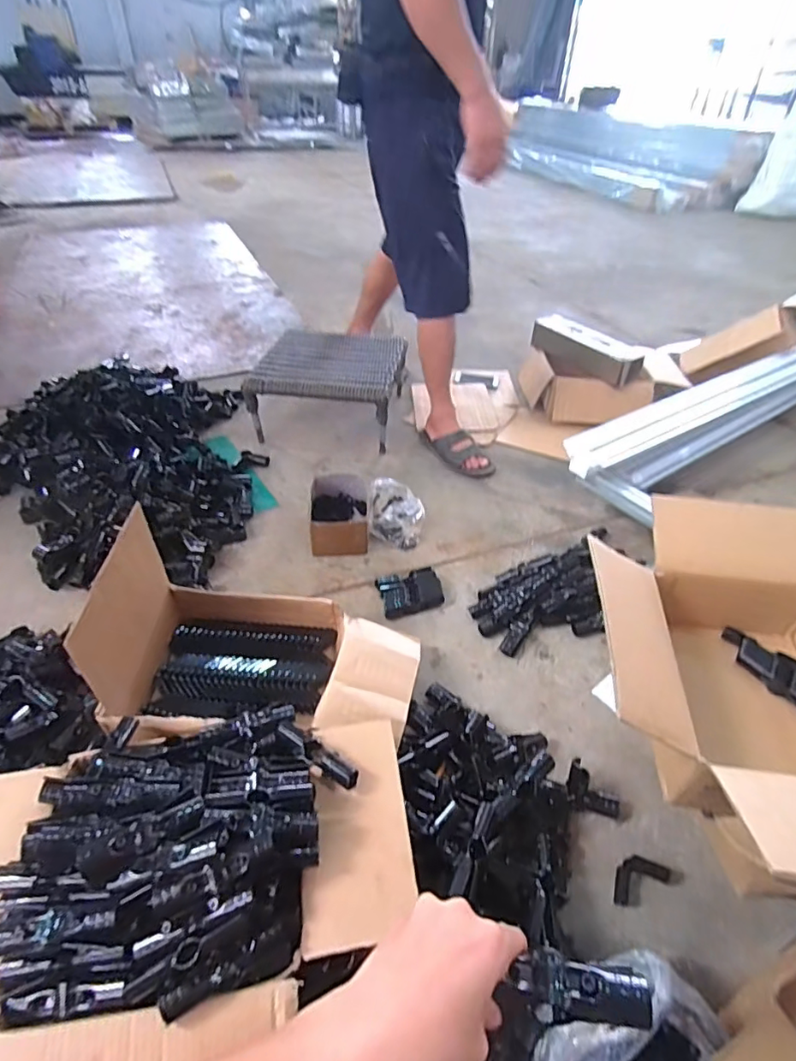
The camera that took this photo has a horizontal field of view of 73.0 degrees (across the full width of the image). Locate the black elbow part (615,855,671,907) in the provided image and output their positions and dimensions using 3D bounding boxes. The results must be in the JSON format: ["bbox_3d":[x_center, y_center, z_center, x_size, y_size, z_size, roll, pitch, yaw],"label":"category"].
[{"bbox_3d":[0.340,0.492,0.765,0.088,0.026,0.044,-13,44,-17],"label":"black elbow part"}]

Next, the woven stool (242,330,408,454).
[{"bbox_3d":[-0.202,-0.461,1.681,0.421,0.215,0.450,7,42,5],"label":"woven stool"}]

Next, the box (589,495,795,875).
[{"bbox_3d":[0.491,0.210,0.736,0.455,0.261,0.512,9,42,7],"label":"box"}]

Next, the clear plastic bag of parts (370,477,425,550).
[{"bbox_3d":[-0.005,-0.055,1.347,0.138,0.064,0.229,3,41,0],"label":"clear plastic bag of parts"}]

